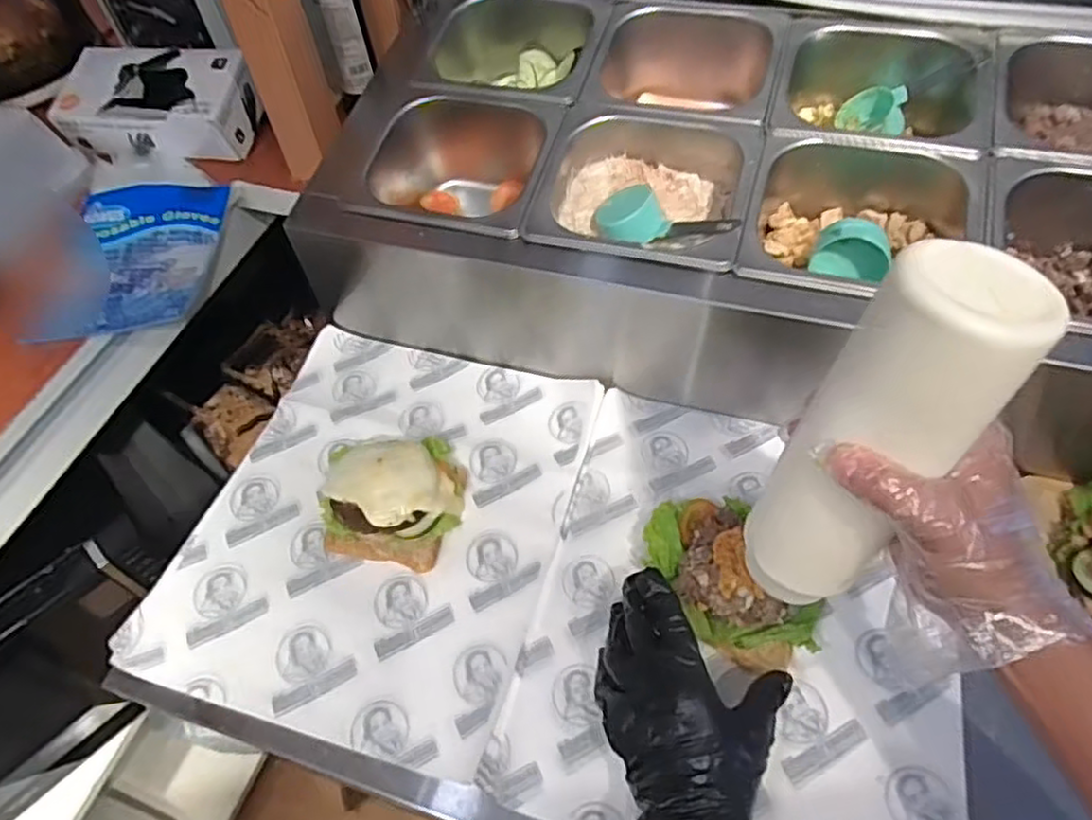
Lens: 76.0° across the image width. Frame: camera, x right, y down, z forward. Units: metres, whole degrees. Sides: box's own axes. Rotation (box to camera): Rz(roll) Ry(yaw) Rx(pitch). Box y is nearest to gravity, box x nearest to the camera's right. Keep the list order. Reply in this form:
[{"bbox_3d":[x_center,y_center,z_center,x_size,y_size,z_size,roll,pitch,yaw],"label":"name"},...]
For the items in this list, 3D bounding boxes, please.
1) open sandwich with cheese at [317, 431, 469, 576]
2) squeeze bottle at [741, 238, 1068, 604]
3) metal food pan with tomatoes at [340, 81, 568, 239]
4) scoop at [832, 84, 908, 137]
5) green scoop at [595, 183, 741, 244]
[{"bbox_3d":[-0.137,0.064,0.592,0.132,0.051,0.119,9,56,11],"label":"open sandwich with cheese"},{"bbox_3d":[0.157,0.022,0.340,0.054,0.199,0.065,-21,54,-30],"label":"squeeze bottle"},{"bbox_3d":[-0.080,-0.211,0.671,0.171,0.110,0.165,11,56,12],"label":"metal food pan with tomatoes"},{"bbox_3d":[0.311,-0.285,0.666,0.051,0.042,0.064,-8,54,-1],"label":"scoop"},{"bbox_3d":[0.099,-0.163,0.583,0.114,0.034,0.054,9,56,11],"label":"green scoop"}]

